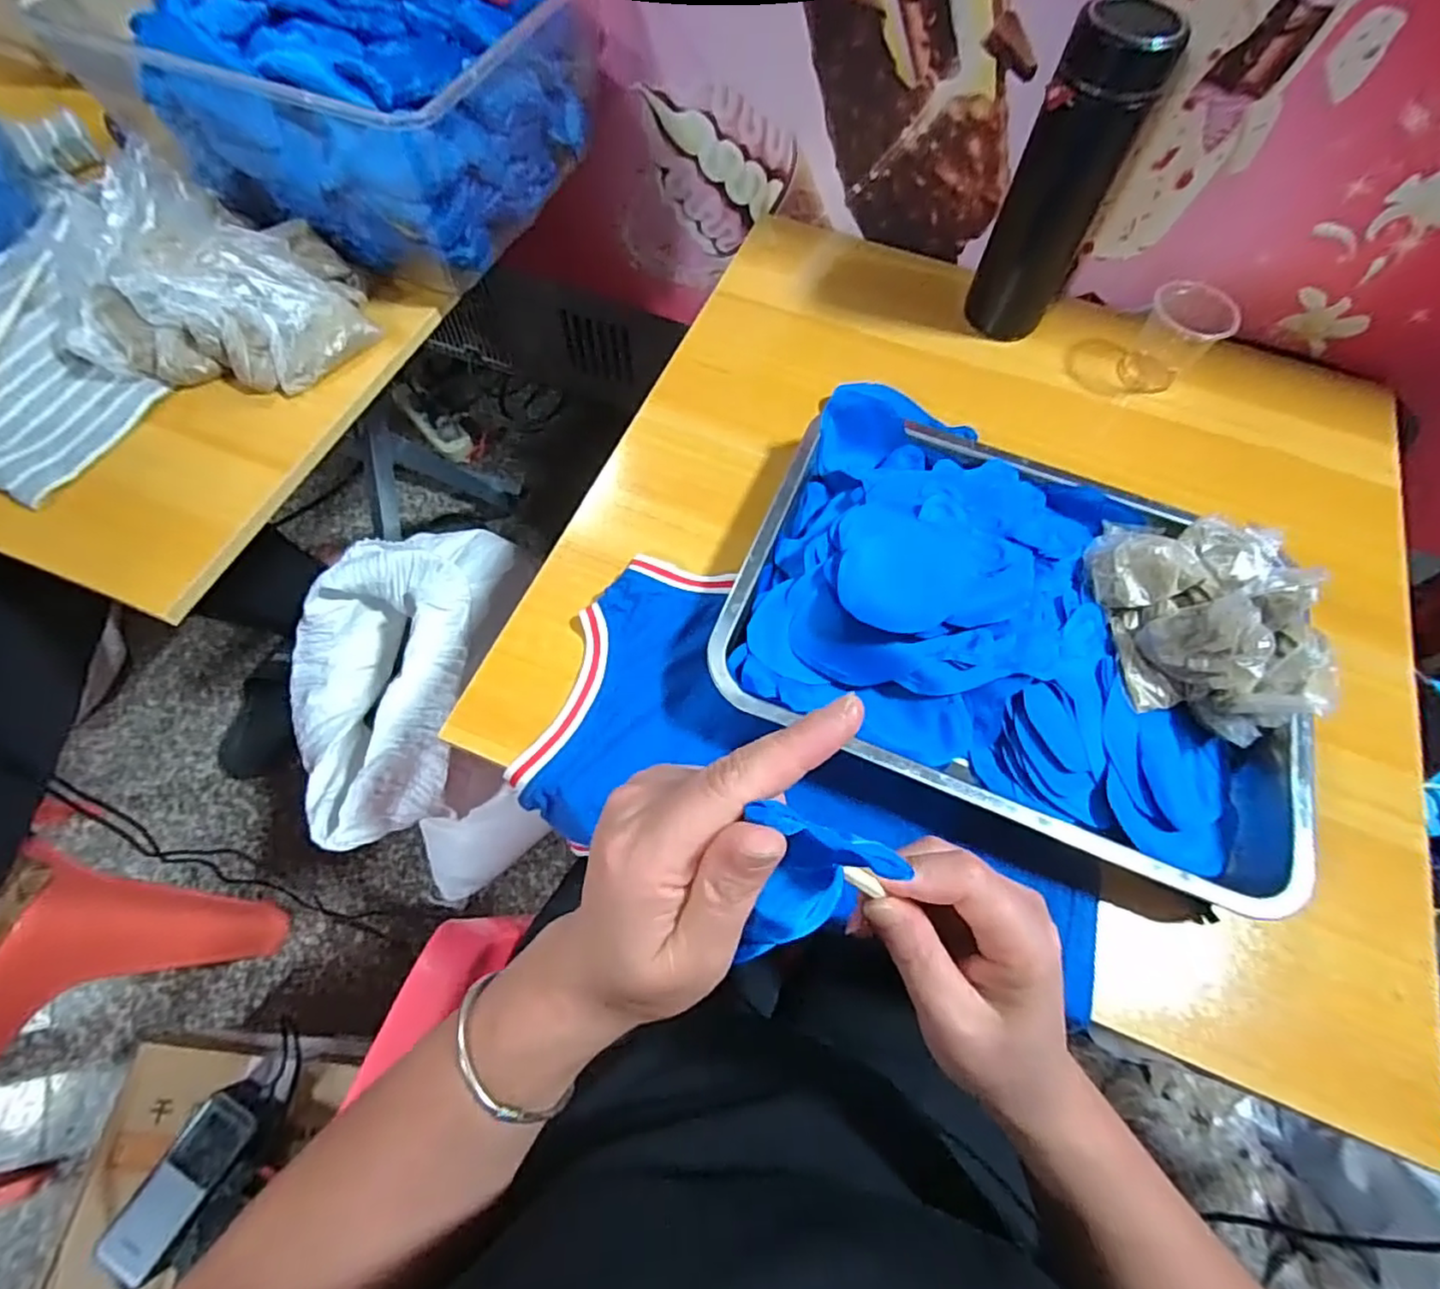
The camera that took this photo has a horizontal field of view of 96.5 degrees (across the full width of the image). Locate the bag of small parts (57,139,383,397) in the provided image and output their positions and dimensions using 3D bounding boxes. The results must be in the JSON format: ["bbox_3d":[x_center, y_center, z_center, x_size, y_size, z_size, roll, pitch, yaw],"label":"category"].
[{"bbox_3d":[-0.370,-0.266,0.466,0.206,0.078,0.152,13,66,4],"label":"bag of small parts"}]

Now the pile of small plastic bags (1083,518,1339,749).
[{"bbox_3d":[0.304,-0.026,0.395,0.111,0.039,0.161,-8,66,-5],"label":"pile of small plastic bags"}]

